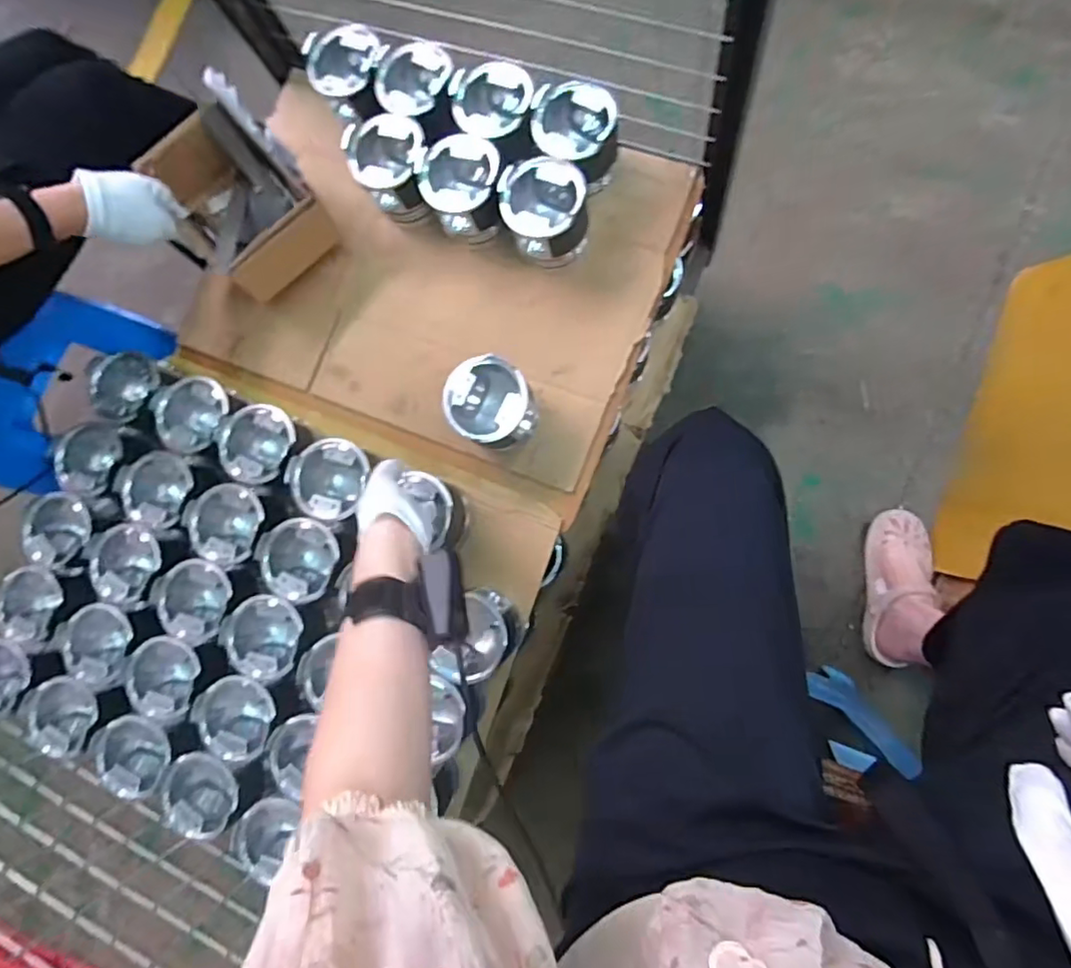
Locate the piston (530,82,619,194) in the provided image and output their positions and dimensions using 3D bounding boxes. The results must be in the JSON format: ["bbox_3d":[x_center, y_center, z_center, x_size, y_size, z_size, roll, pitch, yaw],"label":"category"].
[{"bbox_3d":[0.052,-0.427,0.728,0.100,0.100,0.093,-1,85,8],"label":"piston"}]

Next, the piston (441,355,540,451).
[{"bbox_3d":[-0.052,-0.095,0.716,0.098,0.114,0.094,-1,85,8],"label":"piston"}]

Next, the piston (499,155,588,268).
[{"bbox_3d":[0.016,-0.332,0.726,0.102,0.101,0.104,-24,82,5],"label":"piston"}]

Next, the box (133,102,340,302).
[{"bbox_3d":[-0.400,-0.379,0.770,0.146,0.107,0.230,-44,80,2],"label":"box"}]

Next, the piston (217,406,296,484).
[{"bbox_3d":[-0.343,-0.050,0.730,0.101,0.073,0.089,29,89,10],"label":"piston"}]

